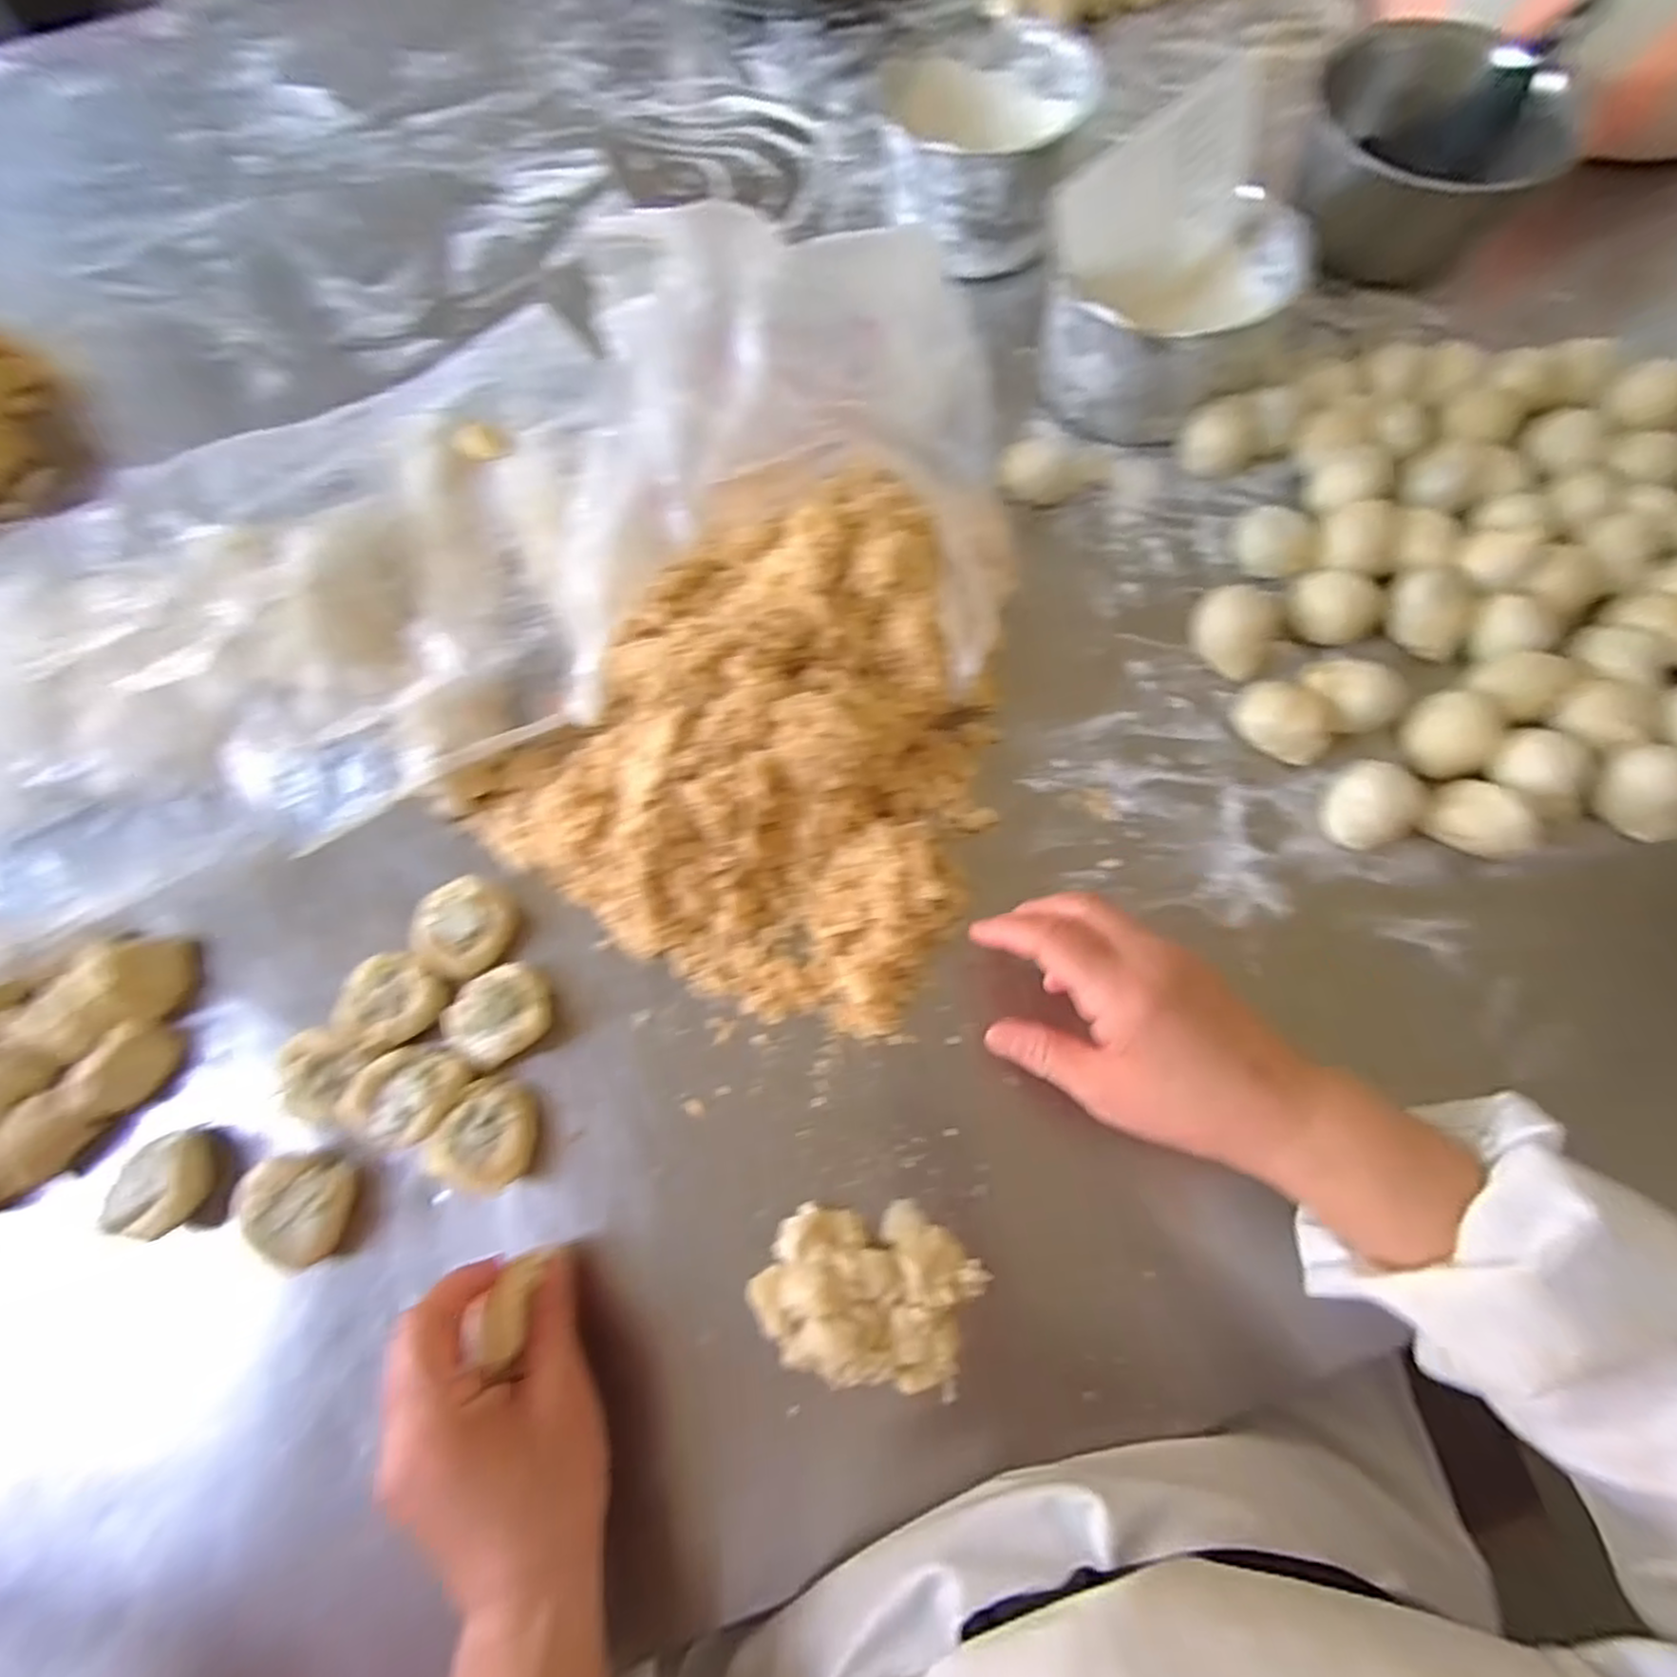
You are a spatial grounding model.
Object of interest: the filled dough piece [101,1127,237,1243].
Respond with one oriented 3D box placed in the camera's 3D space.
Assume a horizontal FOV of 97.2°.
[{"bbox_3d":[-0.344,0.178,0.380,0.042,0.029,0.041,-1,70,2],"label":"filled dough piece"}]

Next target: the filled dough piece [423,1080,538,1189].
[{"bbox_3d":[-0.180,0.152,0.382,0.050,0.017,0.048,16,71,8],"label":"filled dough piece"}]

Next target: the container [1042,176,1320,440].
[{"bbox_3d":[0.218,-0.344,0.497,0.120,0.087,0.136,33,74,12],"label":"container"}]

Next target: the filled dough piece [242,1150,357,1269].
[{"bbox_3d":[-0.274,0.188,0.374,0.046,0.024,0.049,-3,69,1],"label":"filled dough piece"}]

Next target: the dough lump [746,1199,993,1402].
[{"bbox_3d":[0.014,0.213,0.347,0.103,0.030,0.072,7,71,4],"label":"dough lump"}]

